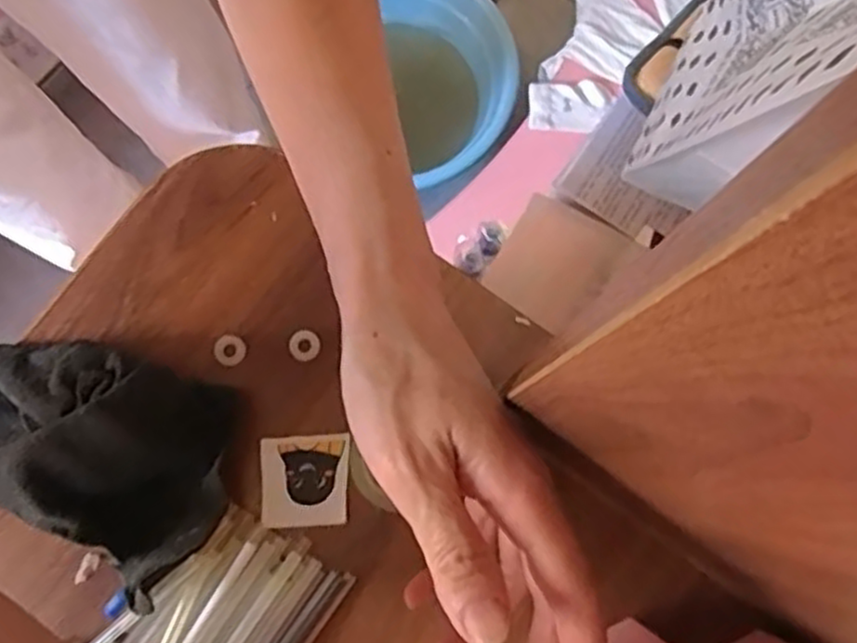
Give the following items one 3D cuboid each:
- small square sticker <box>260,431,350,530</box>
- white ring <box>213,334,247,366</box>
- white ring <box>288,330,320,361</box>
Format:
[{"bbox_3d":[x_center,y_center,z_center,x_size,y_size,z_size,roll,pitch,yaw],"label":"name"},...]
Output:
[{"bbox_3d":[-0.058,0.073,0.340,0.040,0.004,0.040,-2,80,-1],"label":"small square sticker"},{"bbox_3d":[-0.095,0.014,0.350,0.015,0.004,0.015,0,80,0],"label":"white ring"},{"bbox_3d":[-0.059,0.011,0.350,0.014,0.004,0.015,0,80,0],"label":"white ring"}]

